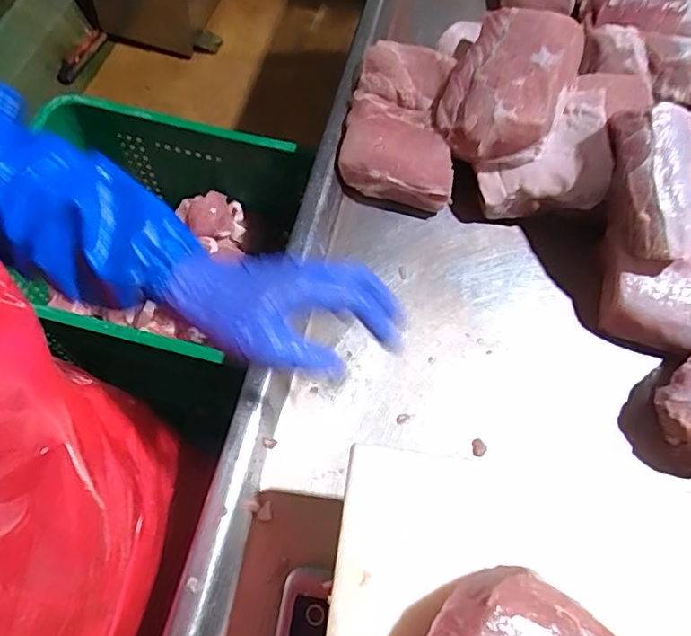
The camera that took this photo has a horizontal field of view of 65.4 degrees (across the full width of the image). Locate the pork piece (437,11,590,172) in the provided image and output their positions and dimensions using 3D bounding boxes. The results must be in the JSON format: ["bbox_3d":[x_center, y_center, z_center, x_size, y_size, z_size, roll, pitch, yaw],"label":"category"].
[{"bbox_3d":[0.185,-0.267,0.621,0.128,0.085,0.186,24,65,8],"label":"pork piece"}]

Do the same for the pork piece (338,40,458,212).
[{"bbox_3d":[0.070,-0.249,0.678,0.133,0.076,0.226,9,64,1],"label":"pork piece"}]

